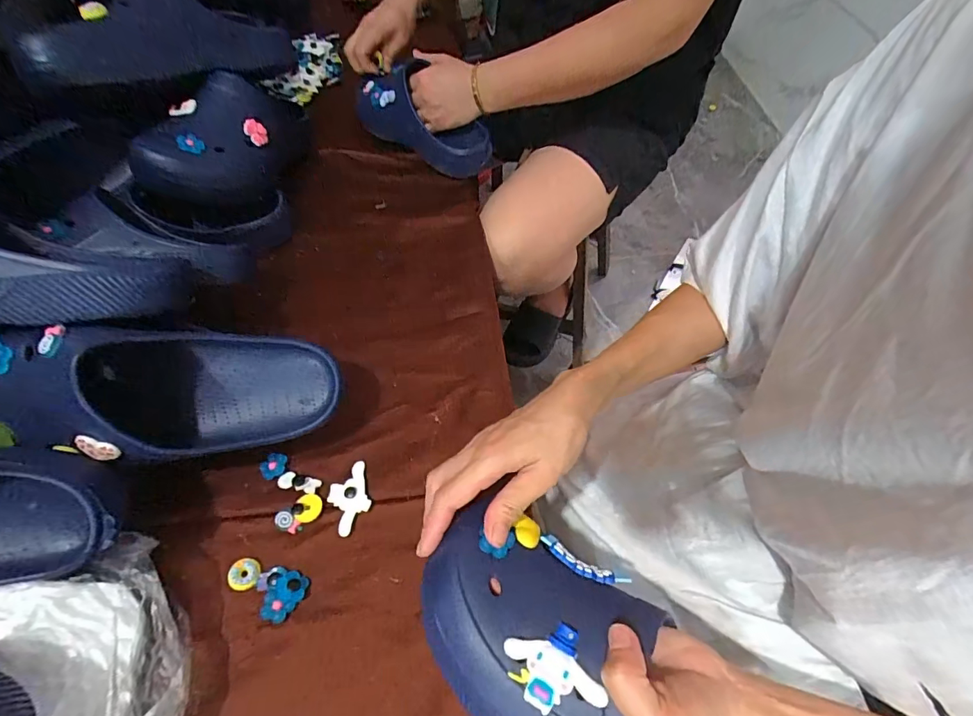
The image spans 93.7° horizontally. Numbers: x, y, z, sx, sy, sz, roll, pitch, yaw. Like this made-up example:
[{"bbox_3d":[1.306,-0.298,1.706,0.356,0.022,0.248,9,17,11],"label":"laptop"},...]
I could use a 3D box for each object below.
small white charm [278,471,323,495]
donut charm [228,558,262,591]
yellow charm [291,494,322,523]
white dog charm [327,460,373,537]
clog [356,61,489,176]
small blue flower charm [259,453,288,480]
[{"bbox_3d":[-0.172,0.114,0.416,0.039,0.006,0.016,12,60,8],"label":"small white charm"},{"bbox_3d":[-0.200,0.178,0.377,0.024,0.006,0.024,0,59,1],"label":"donut charm"},{"bbox_3d":[-0.157,0.132,0.401,0.021,0.006,0.024,33,65,19],"label":"yellow charm"},{"bbox_3d":[-0.122,0.124,0.405,0.035,0.009,0.058,-18,60,-10],"label":"white dog charm"},{"bbox_3d":[-0.097,-0.338,0.643,0.245,0.091,0.064,38,29,16],"label":"clog"},{"bbox_3d":[-0.198,0.100,0.423,0.023,0.004,0.023,4,81,5],"label":"small blue flower charm"}]

